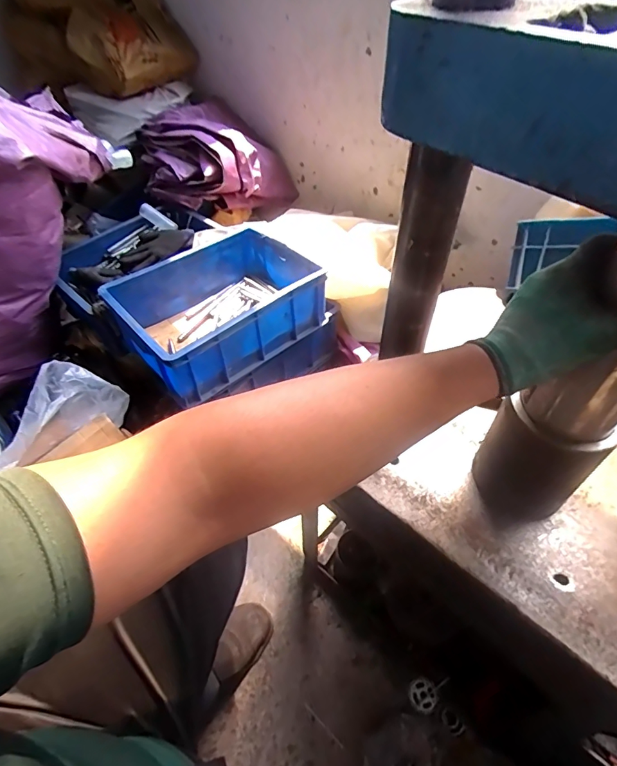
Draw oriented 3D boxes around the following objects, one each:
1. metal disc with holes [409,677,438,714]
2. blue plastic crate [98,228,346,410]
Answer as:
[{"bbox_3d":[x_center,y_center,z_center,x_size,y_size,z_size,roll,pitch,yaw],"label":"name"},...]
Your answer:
[{"bbox_3d":[0.203,0.548,0.757,0.048,0.009,0.048,-11,58,18],"label":"metal disc with holes"},{"bbox_3d":[-0.188,-0.175,0.951,0.416,0.149,0.294,-33,56,-25],"label":"blue plastic crate"}]

